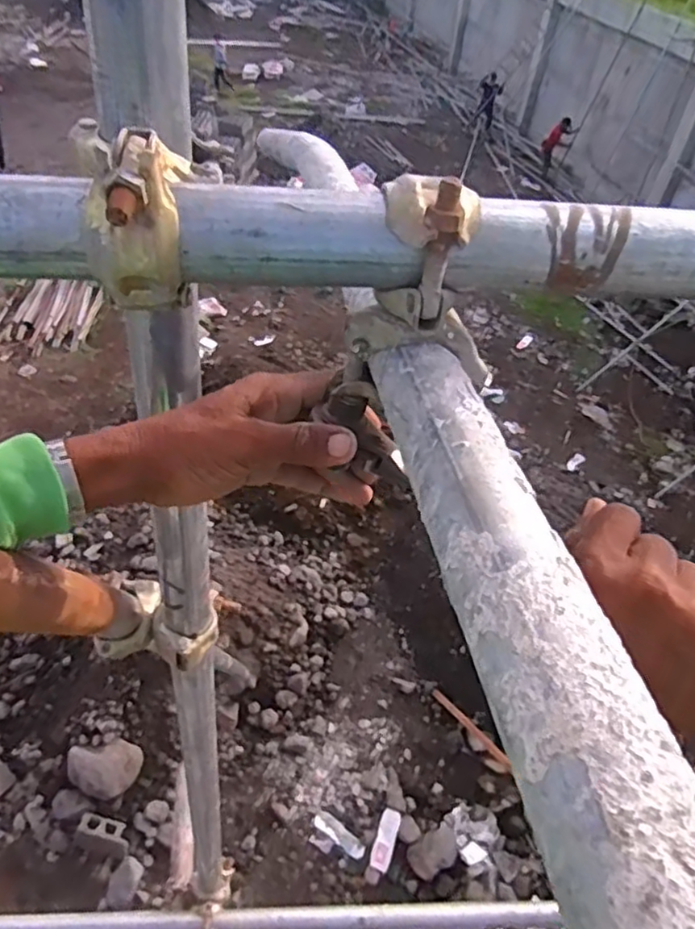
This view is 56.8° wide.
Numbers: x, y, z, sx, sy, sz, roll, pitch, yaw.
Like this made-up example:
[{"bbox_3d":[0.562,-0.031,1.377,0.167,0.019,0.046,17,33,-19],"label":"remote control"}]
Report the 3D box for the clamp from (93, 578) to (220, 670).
[{"bbox_3d":[-0.194,0.170,0.669,0.109,0.055,0.083,13,44,7],"label":"clamp"}]

